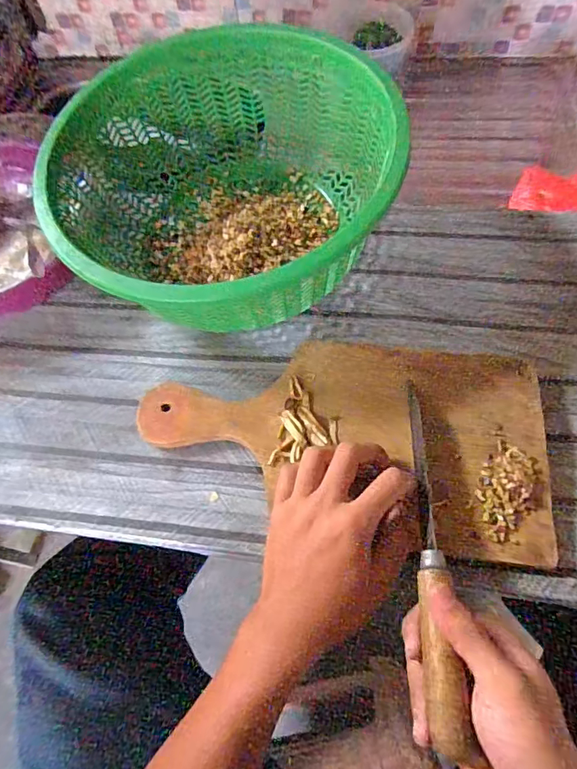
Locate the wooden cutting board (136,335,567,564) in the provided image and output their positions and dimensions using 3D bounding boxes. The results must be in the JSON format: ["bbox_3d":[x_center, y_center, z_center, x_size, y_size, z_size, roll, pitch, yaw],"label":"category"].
[{"bbox_3d":[0.046,0.030,0.410,0.337,0.019,0.176,10,61,9],"label":"wooden cutting board"}]

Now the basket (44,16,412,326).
[{"bbox_3d":[-0.069,-0.194,0.474,0.285,0.148,0.305,-2,60,3],"label":"basket"}]

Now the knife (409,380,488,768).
[{"bbox_3d":[0.102,0.107,0.338,0.023,0.015,0.253,2,52,6],"label":"knife"}]

